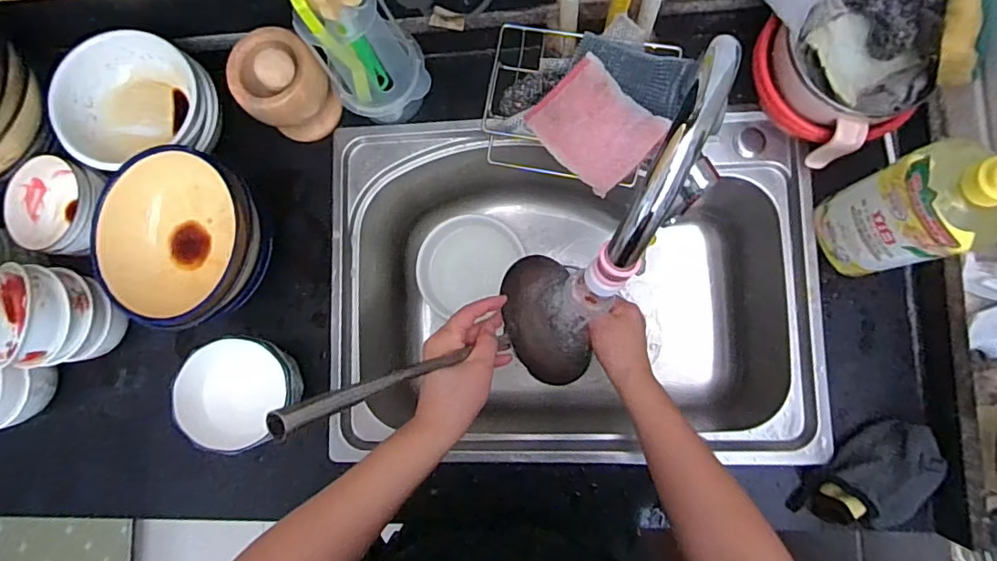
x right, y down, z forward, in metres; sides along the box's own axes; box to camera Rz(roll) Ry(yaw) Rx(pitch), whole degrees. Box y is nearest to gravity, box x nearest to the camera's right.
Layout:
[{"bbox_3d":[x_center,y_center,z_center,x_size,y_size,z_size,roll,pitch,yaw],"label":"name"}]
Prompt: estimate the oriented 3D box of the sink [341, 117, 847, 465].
[{"bbox_3d":[0.095,0.011,0.721,0.566,0.255,0.417,-1,84,6],"label":"sink"}]

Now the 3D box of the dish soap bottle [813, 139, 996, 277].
[{"bbox_3d":[0.388,-0.067,0.496,0.069,0.269,0.092,-23,82,4],"label":"dish soap bottle"}]

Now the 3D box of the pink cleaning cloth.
[{"bbox_3d":[0.088,-0.144,0.504,0.085,0.022,0.108,-43,81,1],"label":"pink cleaning cloth"}]

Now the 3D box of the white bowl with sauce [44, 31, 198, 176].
[{"bbox_3d":[-0.437,-0.218,0.652,0.159,0.071,0.145,-1,84,6],"label":"white bowl with sauce"}]

